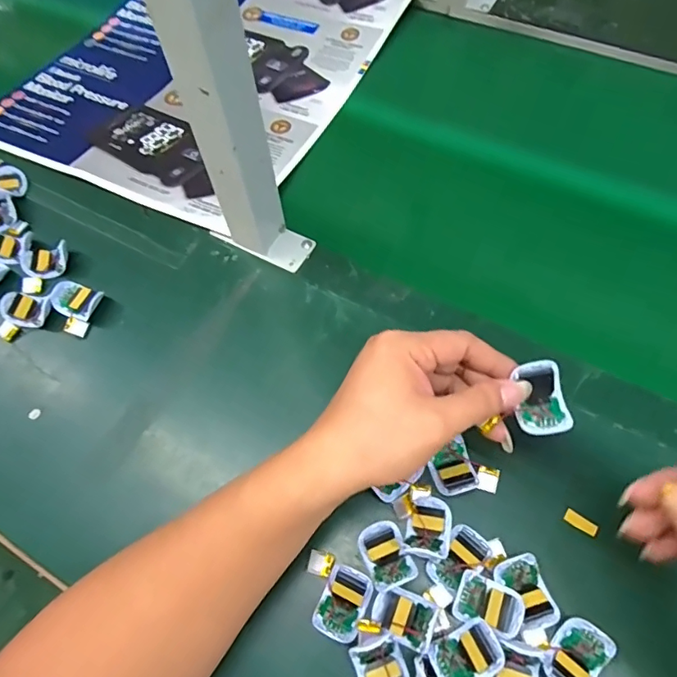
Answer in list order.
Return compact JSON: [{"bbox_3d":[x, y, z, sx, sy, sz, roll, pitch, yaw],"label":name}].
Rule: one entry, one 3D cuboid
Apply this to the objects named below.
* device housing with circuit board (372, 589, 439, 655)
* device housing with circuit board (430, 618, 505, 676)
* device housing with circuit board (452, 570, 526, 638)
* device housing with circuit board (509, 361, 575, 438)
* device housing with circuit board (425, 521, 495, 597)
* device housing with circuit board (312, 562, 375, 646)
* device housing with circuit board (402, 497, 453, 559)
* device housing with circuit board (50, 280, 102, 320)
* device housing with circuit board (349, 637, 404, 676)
[{"bbox_3d":[0.041,0.178,0.320,0.037,0.014,0.027,17,66,12],"label":"device housing with circuit board"},{"bbox_3d":[0.078,0.195,0.308,0.041,0.016,0.029,-29,65,-11],"label":"device housing with circuit board"},{"bbox_3d":[0.095,0.168,0.320,0.041,0.010,0.029,20,66,13],"label":"device housing with circuit board"},{"bbox_3d":[0.122,0.037,0.304,0.030,0.018,0.042,-10,63,-1],"label":"device housing with circuit board"},{"bbox_3d":[0.080,0.146,0.333,0.028,0.007,0.040,37,71,20],"label":"device housing with circuit board"},{"bbox_3d":[0.003,0.172,0.328,0.029,0.007,0.042,22,67,14],"label":"device housing with circuit board"},{"bbox_3d":[0.062,0.128,0.342,0.029,0.012,0.038,9,64,9],"label":"device housing with circuit board"},{"bbox_3d":[-0.234,-0.034,0.447,0.041,0.015,0.029,18,66,12],"label":"device housing with circuit board"},{"bbox_3d":[0.026,0.208,0.310,0.028,0.011,0.036,-14,63,-3],"label":"device housing with circuit board"}]

